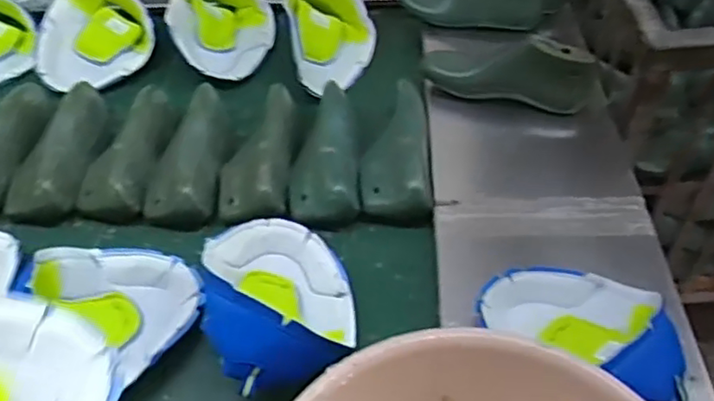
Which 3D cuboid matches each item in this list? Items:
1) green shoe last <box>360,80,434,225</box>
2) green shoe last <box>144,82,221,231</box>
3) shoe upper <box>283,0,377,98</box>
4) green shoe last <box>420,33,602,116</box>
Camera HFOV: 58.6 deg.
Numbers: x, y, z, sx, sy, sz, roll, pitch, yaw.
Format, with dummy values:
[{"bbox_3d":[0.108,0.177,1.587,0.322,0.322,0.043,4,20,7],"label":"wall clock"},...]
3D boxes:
[{"bbox_3d":[0.049,-0.063,0.808,0.089,0.068,0.201,-2,48,2],"label":"green shoe last"},{"bbox_3d":[-0.220,-0.067,0.858,0.090,0.068,0.223,1,61,6],"label":"green shoe last"},{"bbox_3d":[-0.044,-0.269,0.980,0.142,0.095,0.272,-6,47,-1],"label":"shoe upper"},{"bbox_3d":[0.199,-0.166,0.863,0.231,0.105,0.065,10,48,30],"label":"green shoe last"}]

